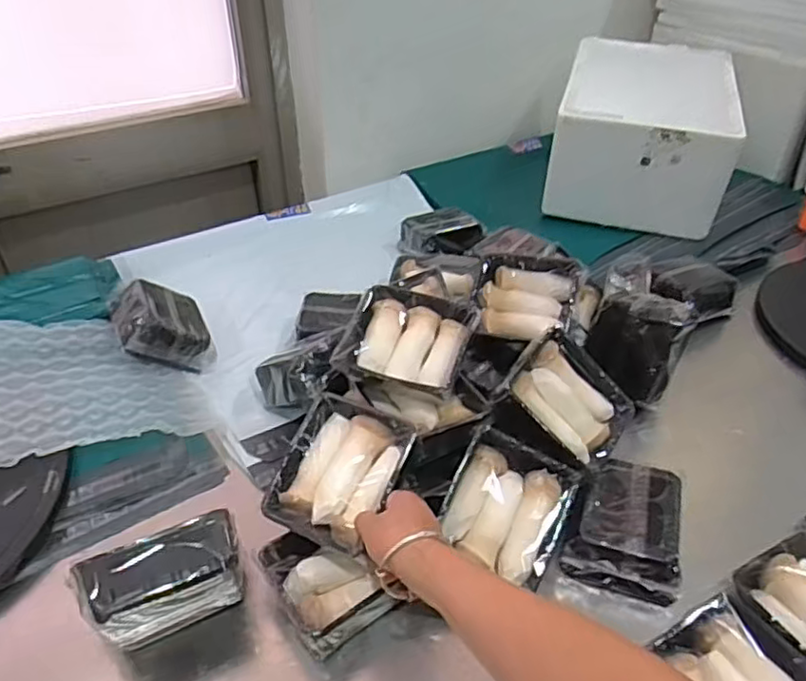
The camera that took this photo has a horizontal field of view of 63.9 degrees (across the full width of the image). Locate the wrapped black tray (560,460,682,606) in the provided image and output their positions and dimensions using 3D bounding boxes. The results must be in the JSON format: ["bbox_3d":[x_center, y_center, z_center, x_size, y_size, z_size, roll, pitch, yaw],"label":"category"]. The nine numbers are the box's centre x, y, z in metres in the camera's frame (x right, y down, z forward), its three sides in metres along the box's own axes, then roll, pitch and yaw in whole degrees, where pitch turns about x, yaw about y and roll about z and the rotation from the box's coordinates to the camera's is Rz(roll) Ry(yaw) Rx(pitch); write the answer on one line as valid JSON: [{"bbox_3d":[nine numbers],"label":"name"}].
[{"bbox_3d":[0.242,0.201,0.699,0.113,0.068,0.123,13,38,16],"label":"wrapped black tray"}]

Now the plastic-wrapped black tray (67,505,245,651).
[{"bbox_3d":[-0.218,0.237,0.612,0.143,0.124,0.055,-15,39,-20],"label":"plastic-wrapped black tray"}]

